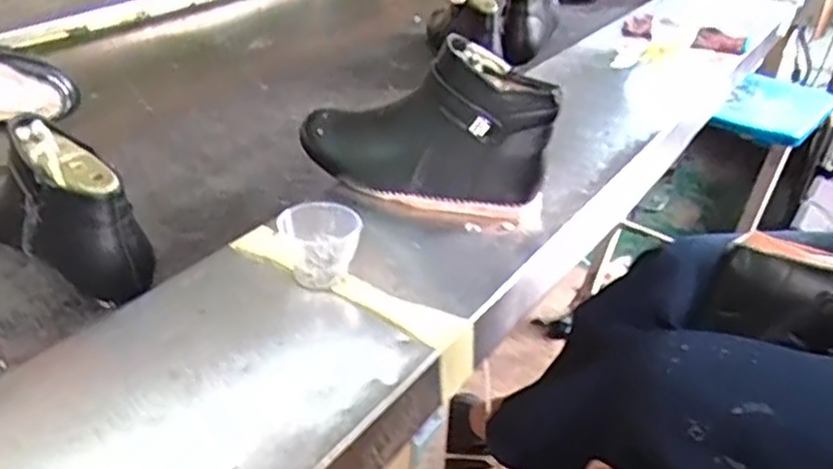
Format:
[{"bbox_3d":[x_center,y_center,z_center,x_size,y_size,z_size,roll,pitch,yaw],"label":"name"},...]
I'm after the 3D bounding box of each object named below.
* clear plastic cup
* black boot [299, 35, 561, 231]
[{"bbox_3d":[-0.082,0.006,0.608,0.056,0.053,0.054,1,32,-1],"label":"clear plastic cup"},{"bbox_3d":[0.005,-0.097,0.719,0.246,0.170,0.082,18,36,24],"label":"black boot"}]

